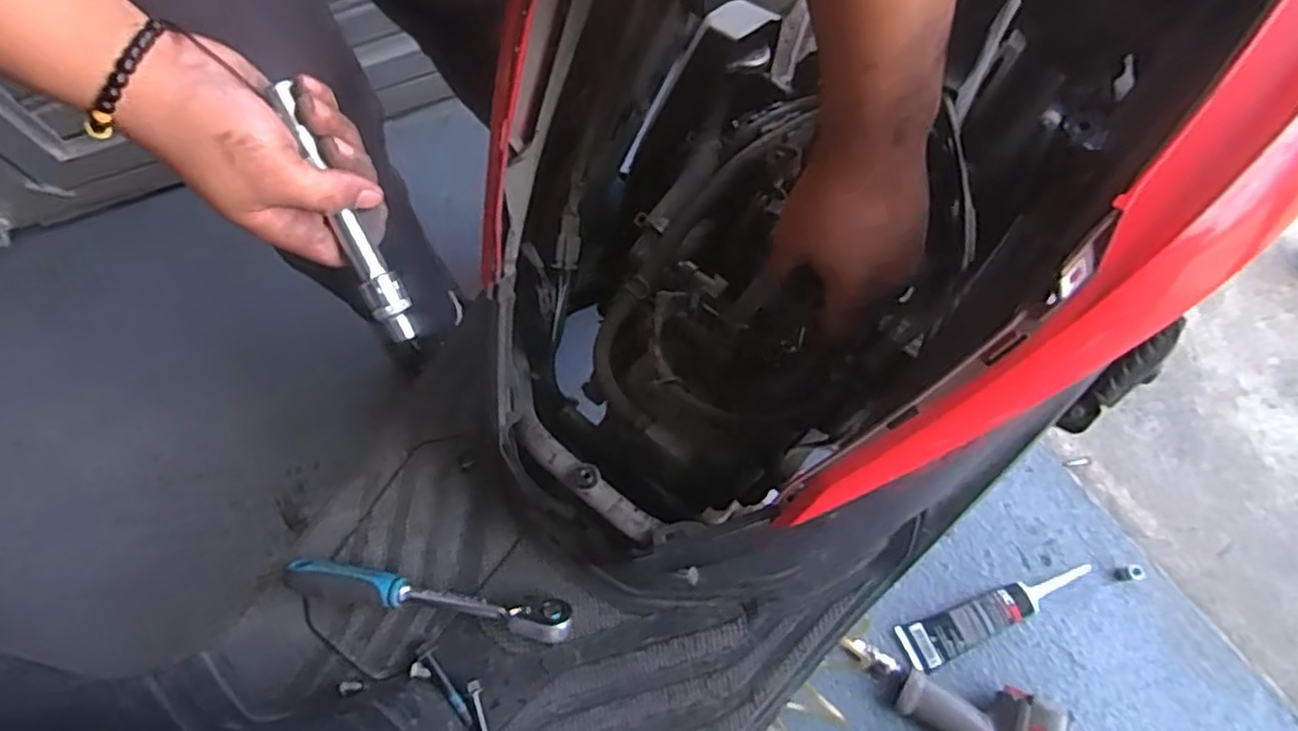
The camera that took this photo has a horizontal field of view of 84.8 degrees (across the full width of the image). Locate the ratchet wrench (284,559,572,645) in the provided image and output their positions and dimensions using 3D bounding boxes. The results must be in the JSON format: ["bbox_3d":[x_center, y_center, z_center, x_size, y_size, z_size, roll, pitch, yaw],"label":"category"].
[{"bbox_3d":[-0.180,0.188,0.571,0.237,0.032,0.032,8,70,5],"label":"ratchet wrench"}]

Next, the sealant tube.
[{"bbox_3d":[0.422,0.296,0.848,0.251,0.037,0.056,-19,71,-6],"label":"sealant tube"}]

